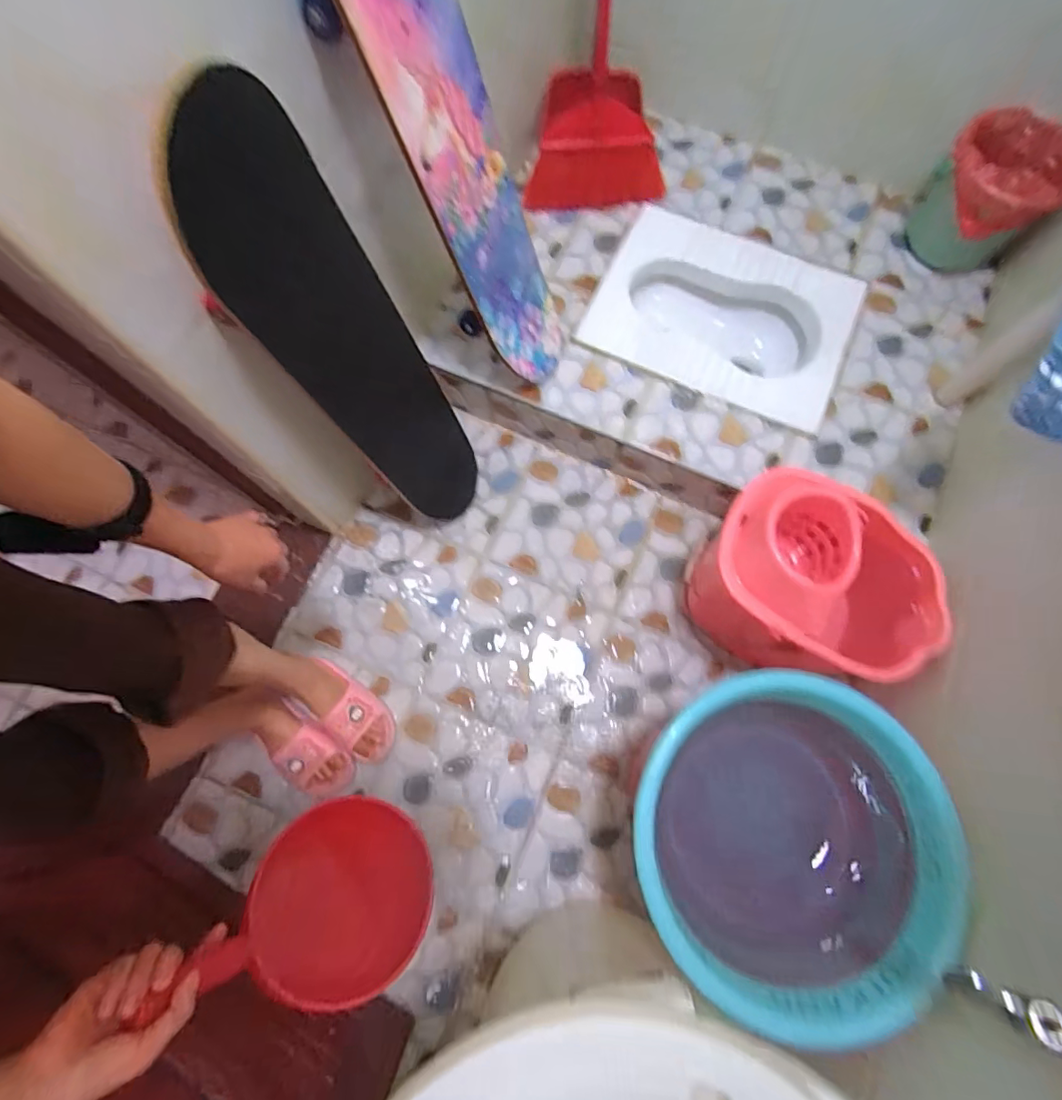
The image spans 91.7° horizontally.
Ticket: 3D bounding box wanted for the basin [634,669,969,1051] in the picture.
[{"bbox_3d":[0.323,0.366,0.673,0.374,0.197,0.355,0,73,0],"label":"basin"}]

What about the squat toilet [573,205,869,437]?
[{"bbox_3d":[0.407,-0.491,1.140,0.523,0.132,0.421,25,75,7],"label":"squat toilet"}]

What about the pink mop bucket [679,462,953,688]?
[{"bbox_3d":[0.482,0.065,0.896,0.362,0.294,0.270,24,75,7],"label":"pink mop bucket"}]

